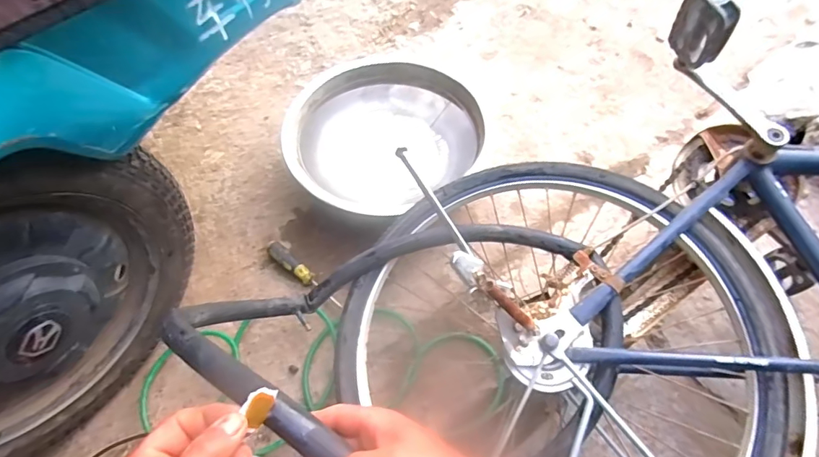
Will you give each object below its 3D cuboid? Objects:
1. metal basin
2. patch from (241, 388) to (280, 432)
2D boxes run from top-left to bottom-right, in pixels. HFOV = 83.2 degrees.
[{"bbox_3d":[-0.064,-0.173,0.894,0.364,0.096,0.327,-36,64,-20],"label":"metal basin"},{"bbox_3d":[-0.109,0.129,0.335,0.008,0.037,0.030,16,59,11],"label":"patch"}]

